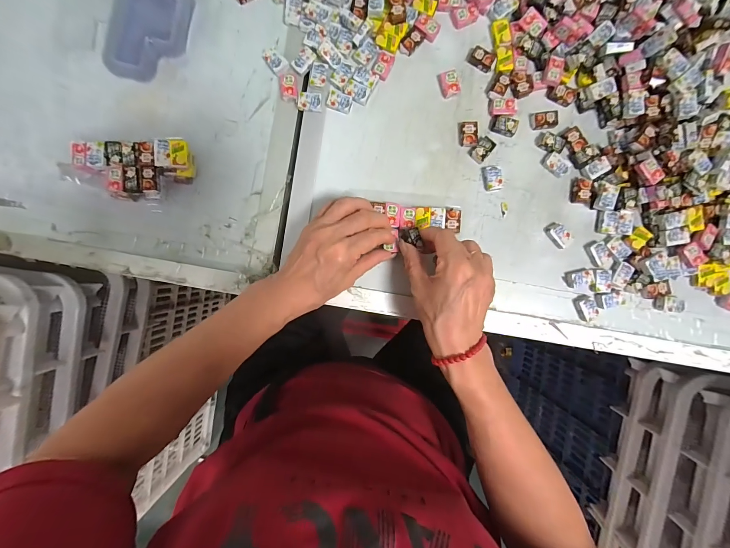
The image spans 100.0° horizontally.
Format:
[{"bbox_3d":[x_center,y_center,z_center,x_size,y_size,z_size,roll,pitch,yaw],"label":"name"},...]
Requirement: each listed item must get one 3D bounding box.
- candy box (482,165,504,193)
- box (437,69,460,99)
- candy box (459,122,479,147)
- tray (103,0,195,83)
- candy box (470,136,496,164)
[{"bbox_3d":[0.142,-0.106,0.339,0.019,0.009,0.027,-8,91,1],"label":"candy box"},{"bbox_3d":[0.093,-0.207,0.335,0.022,0.009,0.026,-10,91,2],"label":"box"},{"bbox_3d":[0.115,-0.154,0.338,0.020,0.008,0.028,3,92,1],"label":"candy box"},{"bbox_3d":[-0.228,-0.278,0.329,0.073,0.018,0.137,17,92,1],"label":"tray"},{"bbox_3d":[0.131,-0.137,0.338,0.017,0.008,0.030,36,92,0],"label":"candy box"}]

